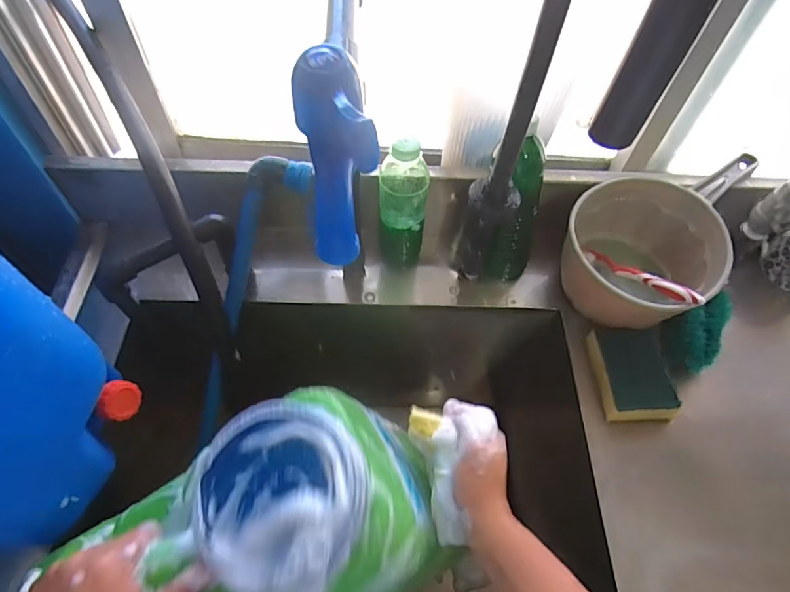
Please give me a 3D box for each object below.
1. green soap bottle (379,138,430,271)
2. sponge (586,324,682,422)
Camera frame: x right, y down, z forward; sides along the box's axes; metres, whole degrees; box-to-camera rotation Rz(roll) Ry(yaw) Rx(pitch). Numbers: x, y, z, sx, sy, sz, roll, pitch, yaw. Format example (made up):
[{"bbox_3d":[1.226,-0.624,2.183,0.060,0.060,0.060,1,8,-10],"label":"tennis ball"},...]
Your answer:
[{"bbox_3d":[0.009,-0.103,0.573,0.056,0.172,0.047,4,56,-1],"label":"green soap bottle"},{"bbox_3d":[0.262,0.084,0.533,0.080,0.027,0.107,1,56,-3],"label":"sponge"}]

